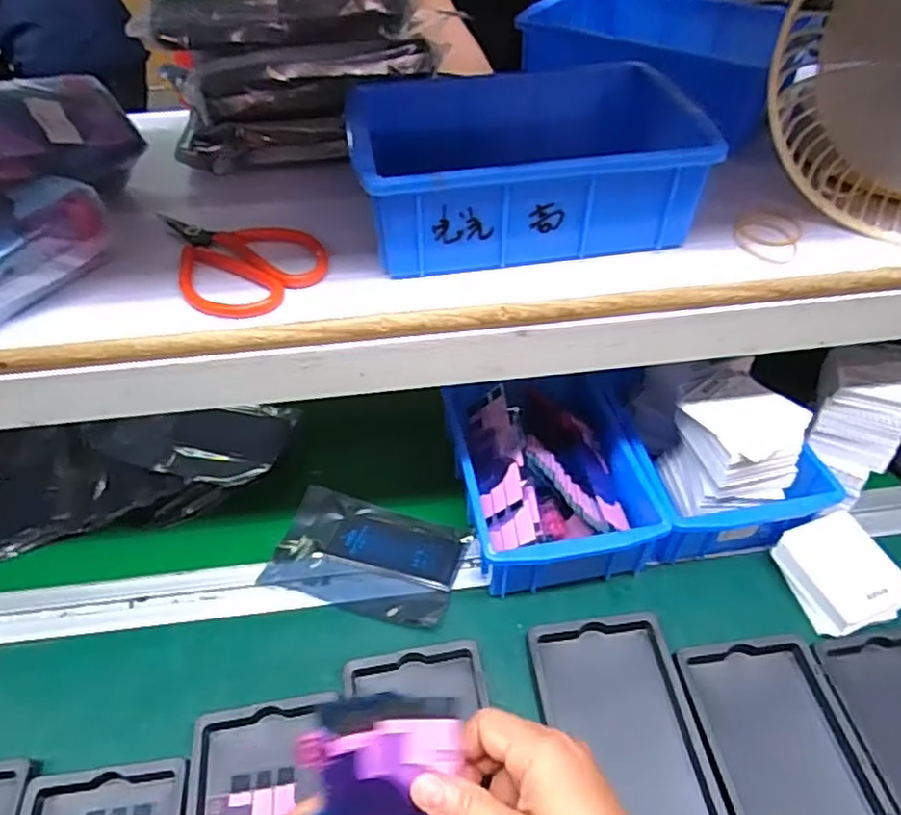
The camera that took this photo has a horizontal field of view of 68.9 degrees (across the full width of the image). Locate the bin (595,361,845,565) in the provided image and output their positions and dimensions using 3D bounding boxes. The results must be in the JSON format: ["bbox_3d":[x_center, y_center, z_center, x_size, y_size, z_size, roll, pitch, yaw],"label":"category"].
[{"bbox_3d":[0.201,0.022,0.521,0.133,0.121,0.165,-10,46,-9],"label":"bin"}]

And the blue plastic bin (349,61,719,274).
[{"bbox_3d":[0.042,-0.148,0.403,0.190,0.061,0.127,-7,46,-6],"label":"blue plastic bin"}]

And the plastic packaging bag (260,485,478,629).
[{"bbox_3d":[-0.066,0.115,0.510,0.144,0.008,0.088,15,47,14],"label":"plastic packaging bag"}]

